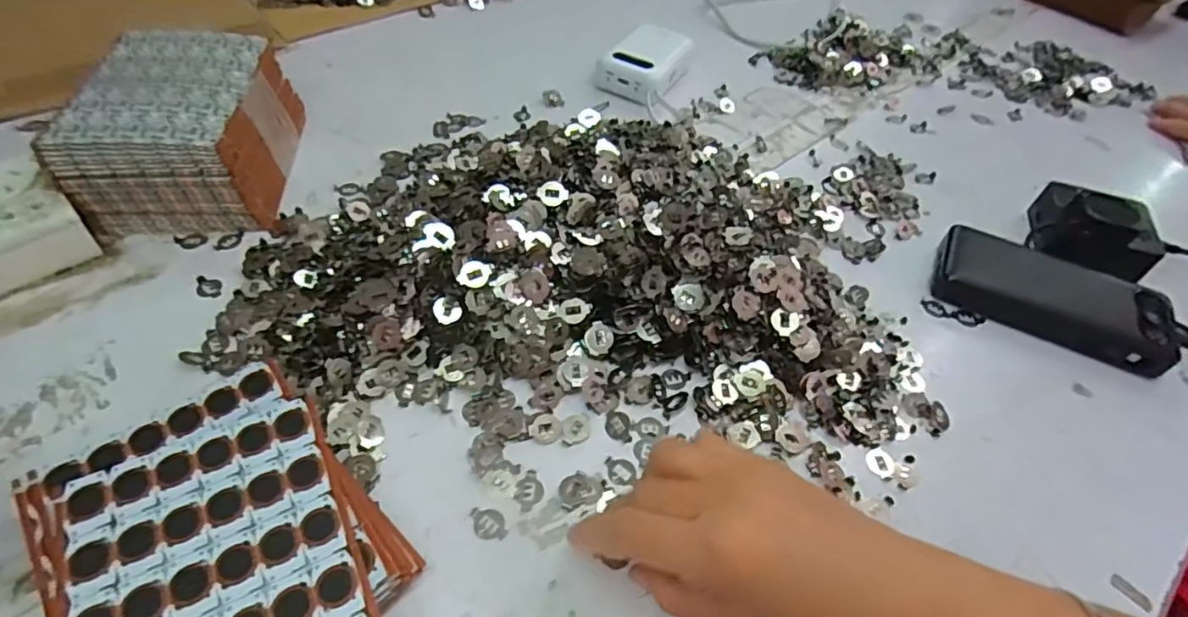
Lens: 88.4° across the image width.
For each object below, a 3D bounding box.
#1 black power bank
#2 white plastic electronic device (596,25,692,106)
[{"bbox_3d":[0.339,-0.009,0.454,0.156,0.028,0.072,27,53,16],"label":"black power bank"},{"bbox_3d":[0.057,-0.249,0.628,0.071,0.038,0.101,31,54,19],"label":"white plastic electronic device"}]

